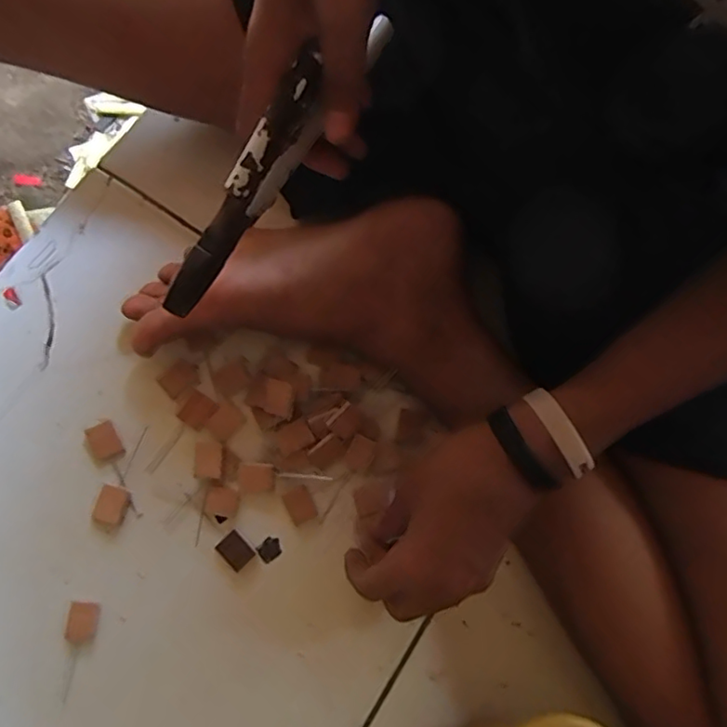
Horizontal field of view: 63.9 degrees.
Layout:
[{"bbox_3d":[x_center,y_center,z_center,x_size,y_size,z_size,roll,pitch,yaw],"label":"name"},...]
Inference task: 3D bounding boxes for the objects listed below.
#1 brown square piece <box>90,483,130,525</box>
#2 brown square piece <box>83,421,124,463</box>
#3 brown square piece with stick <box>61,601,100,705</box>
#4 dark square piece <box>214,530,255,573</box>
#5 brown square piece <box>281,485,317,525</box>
[{"bbox_3d":[-0.175,0.097,0.402,0.022,0.006,0.025,15,76,-3],"label":"brown square piece"},{"bbox_3d":[-0.183,0.055,0.412,0.019,0.005,0.024,-29,82,-12],"label":"brown square piece"},{"bbox_3d":[-0.189,0.189,0.381,0.019,0.006,0.060,10,77,-4],"label":"brown square piece with stick"},{"bbox_3d":[-0.088,0.129,0.403,0.018,0.008,0.023,-42,85,-13],"label":"dark square piece"},{"bbox_3d":[-0.045,0.101,0.414,0.018,0.005,0.024,-25,82,-11],"label":"brown square piece"}]

